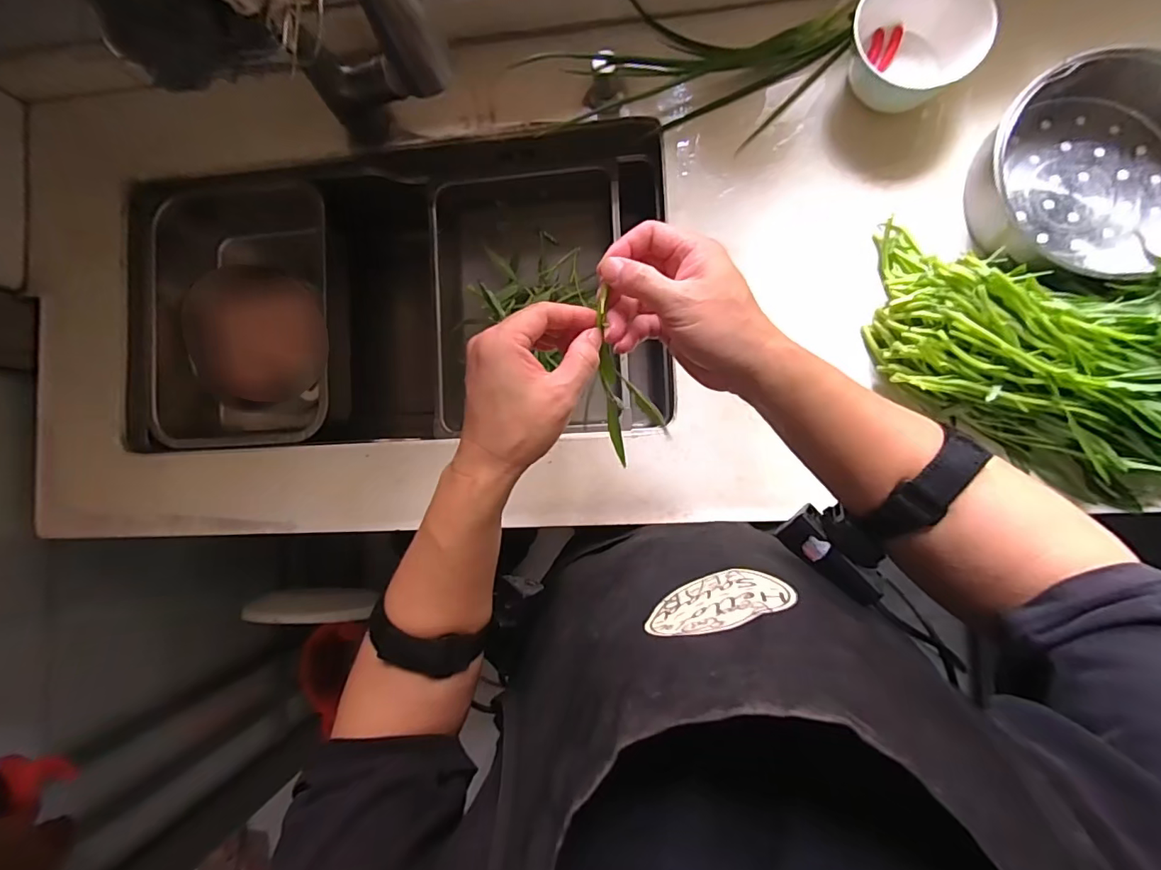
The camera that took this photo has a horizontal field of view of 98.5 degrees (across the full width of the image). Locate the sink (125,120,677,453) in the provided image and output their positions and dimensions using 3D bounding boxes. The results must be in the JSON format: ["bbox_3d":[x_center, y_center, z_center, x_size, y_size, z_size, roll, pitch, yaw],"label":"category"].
[{"bbox_3d":[-0.266,-0.176,0.700,0.670,0.177,0.382,-3,87,7],"label":"sink"}]

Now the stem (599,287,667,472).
[{"bbox_3d":[0.038,-0.039,0.382,0.043,0.013,0.150,-7,127,7],"label":"stem"}]

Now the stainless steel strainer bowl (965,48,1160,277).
[{"bbox_3d":[0.512,-0.258,0.487,0.229,0.083,0.201,-25,85,5],"label":"stainless steel strainer bowl"}]

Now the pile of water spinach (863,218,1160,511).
[{"bbox_3d":[0.453,-0.073,0.470,0.352,0.092,0.182,26,90,7],"label":"pile of water spinach"}]

